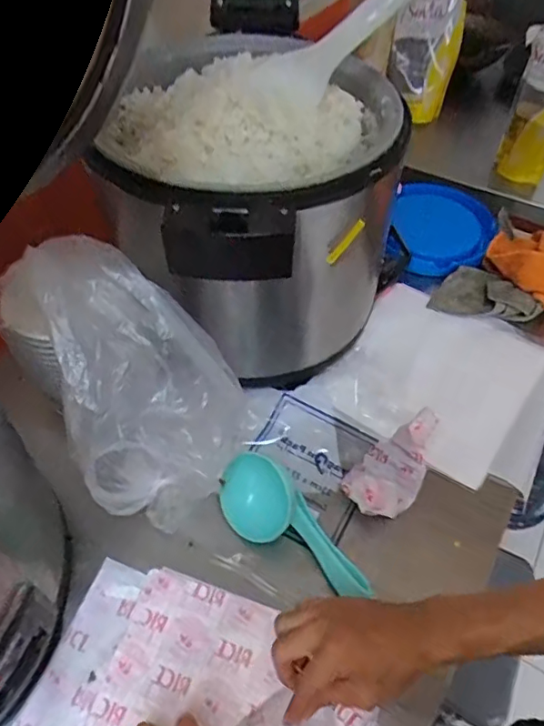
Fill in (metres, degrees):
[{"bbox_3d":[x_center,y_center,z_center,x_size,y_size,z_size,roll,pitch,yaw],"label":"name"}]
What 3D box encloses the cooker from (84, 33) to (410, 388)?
[{"bbox_3d":[-0.026,-0.194,0.677,0.335,0.318,0.316,1,51,-2],"label":"cooker"}]

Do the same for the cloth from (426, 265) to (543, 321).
[{"bbox_3d":[0.330,-0.107,0.844,0.157,0.041,0.086,9,51,4],"label":"cloth"}]

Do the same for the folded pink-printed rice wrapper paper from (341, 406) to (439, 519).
[{"bbox_3d":[0.136,0.119,0.614,0.071,0.103,0.111,36,58,24],"label":"folded pink-printed rice wrapper paper"}]

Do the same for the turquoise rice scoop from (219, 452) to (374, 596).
[{"bbox_3d":[0.022,0.182,0.599,0.195,0.040,0.079,36,58,24],"label":"turquoise rice scoop"}]

